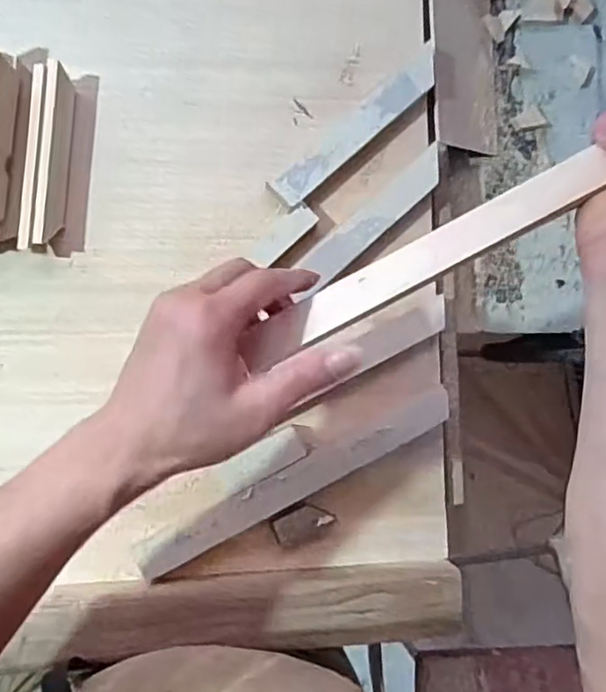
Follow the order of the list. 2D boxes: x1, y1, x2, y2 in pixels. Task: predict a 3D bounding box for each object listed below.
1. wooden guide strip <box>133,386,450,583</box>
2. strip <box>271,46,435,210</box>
[{"bbox_3d":[-0.003,0.111,0.509,0.285,0.017,0.036,-27,92,-7],"label":"wooden guide strip"},{"bbox_3d":[0.050,-0.193,0.532,0.195,0.015,0.031,-43,94,-6],"label":"strip"}]

